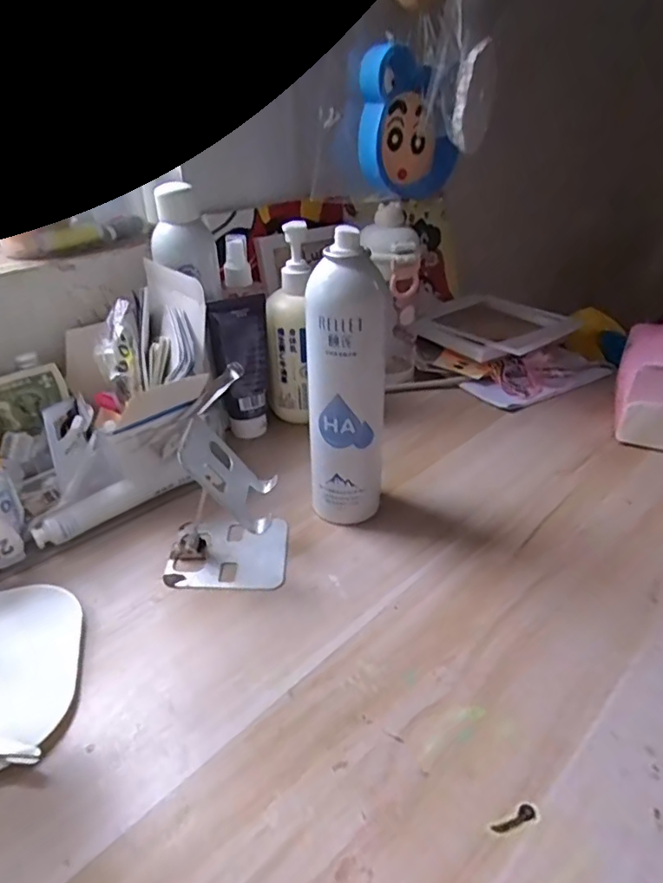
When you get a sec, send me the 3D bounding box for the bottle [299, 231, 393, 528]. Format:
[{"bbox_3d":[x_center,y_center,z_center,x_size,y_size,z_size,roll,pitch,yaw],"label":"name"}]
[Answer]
[{"bbox_3d":[0.013,-0.035,0.430,0.047,0.223,0.046,-28,42,-36],"label":"bottle"}]

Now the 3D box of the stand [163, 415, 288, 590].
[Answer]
[{"bbox_3d":[-0.080,0.043,0.415,0.088,0.108,0.070,-1,33,-1],"label":"stand"}]

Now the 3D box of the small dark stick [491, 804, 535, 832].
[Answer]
[{"bbox_3d":[0.092,0.188,0.284,0.024,0.004,0.007,-14,36,-20],"label":"small dark stick"}]

